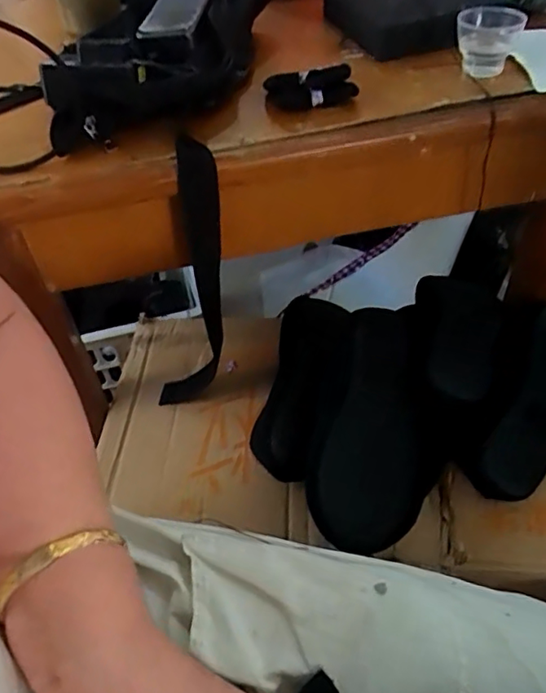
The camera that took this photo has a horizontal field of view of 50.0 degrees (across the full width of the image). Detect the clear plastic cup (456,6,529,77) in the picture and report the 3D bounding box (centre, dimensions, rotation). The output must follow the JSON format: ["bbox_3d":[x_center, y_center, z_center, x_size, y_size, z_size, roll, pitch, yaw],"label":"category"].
[{"bbox_3d":[0.193,-0.275,0.524,0.058,0.047,0.050,11,49,14],"label":"clear plastic cup"}]

